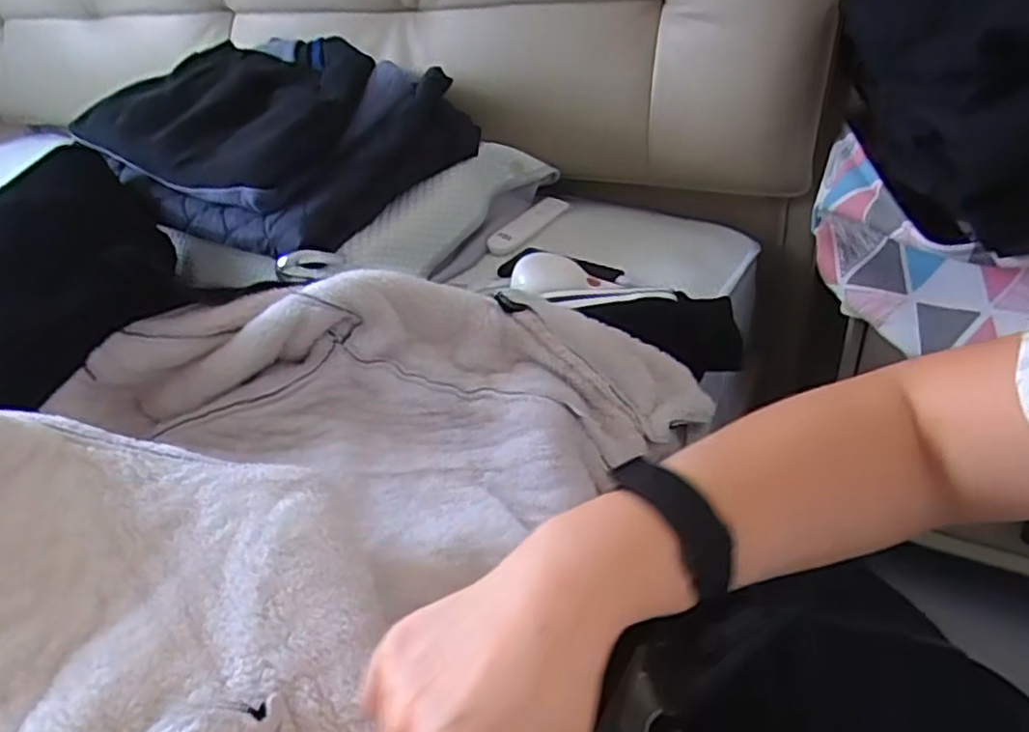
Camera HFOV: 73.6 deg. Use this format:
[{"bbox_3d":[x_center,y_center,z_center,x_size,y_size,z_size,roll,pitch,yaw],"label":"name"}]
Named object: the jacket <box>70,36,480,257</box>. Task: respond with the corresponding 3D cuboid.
[{"bbox_3d":[-0.336,-0.319,0.933,0.502,0.137,0.341,23,45,36],"label":"jacket"}]

